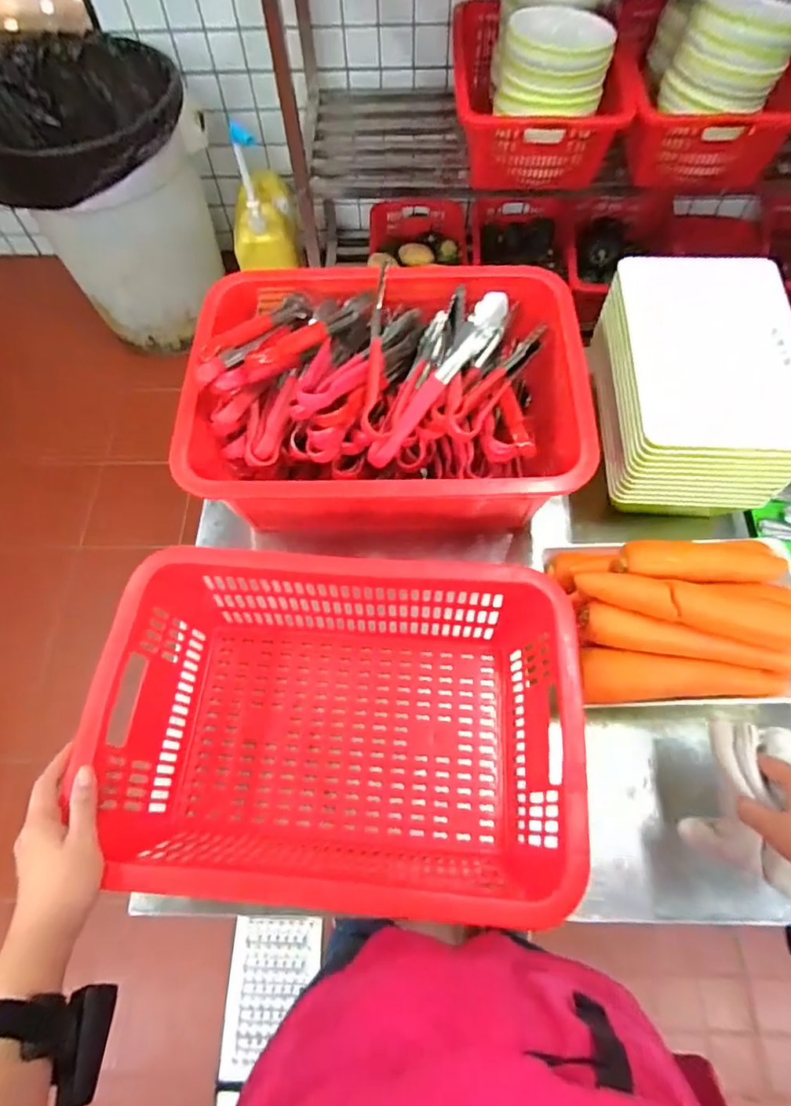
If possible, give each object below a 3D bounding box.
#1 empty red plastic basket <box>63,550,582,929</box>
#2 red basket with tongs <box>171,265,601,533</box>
[{"bbox_3d":[-0.054,0.160,0.595,0.448,0.158,0.329,2,64,3],"label":"empty red plastic basket"},{"bbox_3d":[-0.008,-0.214,0.724,0.475,0.193,0.347,0,64,1],"label":"red basket with tongs"}]

